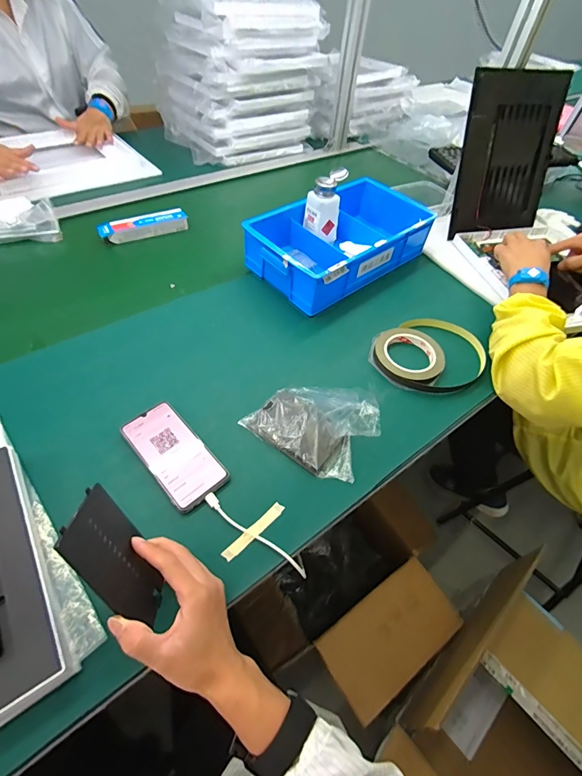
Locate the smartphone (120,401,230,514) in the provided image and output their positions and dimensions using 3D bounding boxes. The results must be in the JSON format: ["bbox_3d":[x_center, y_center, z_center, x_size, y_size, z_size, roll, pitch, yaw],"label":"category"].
[{"bbox_3d":[-0.152,0.085,0.480,0.073,0.013,0.151,-36,63,-27],"label":"smartphone"}]

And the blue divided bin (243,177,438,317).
[{"bbox_3d":[0.097,-0.293,0.740,0.344,0.089,0.206,-34,63,-26],"label":"blue divided bin"}]

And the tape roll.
[{"bbox_3d":[0.191,-0.053,0.601,0.110,0.021,0.103,2,53,-3],"label":"tape roll"}]

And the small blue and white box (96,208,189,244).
[{"bbox_3d":[-0.313,-0.346,0.792,0.179,0.033,0.051,-23,58,-21],"label":"small blue and white box"}]

